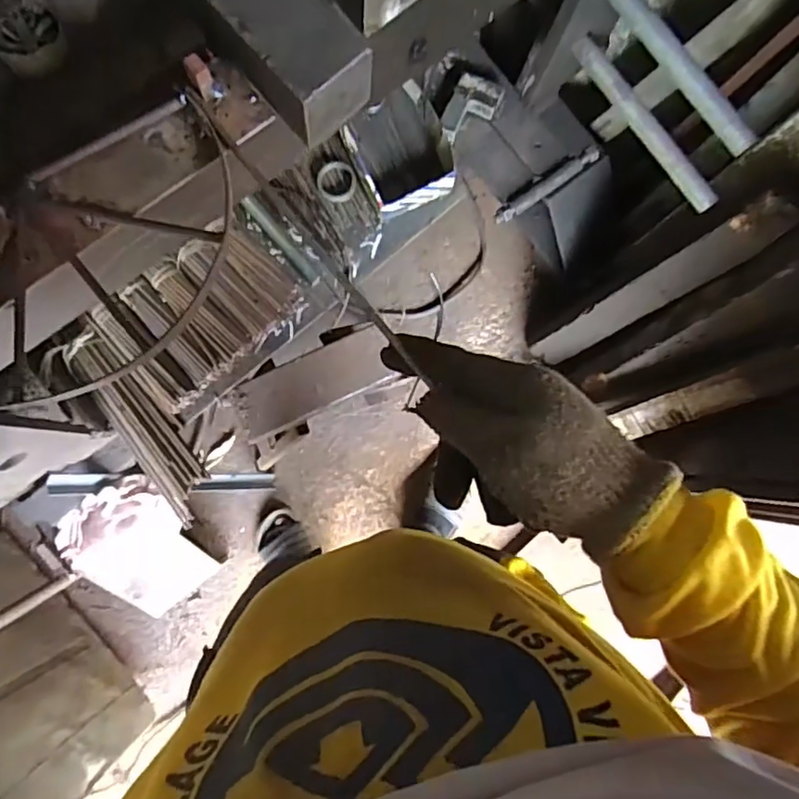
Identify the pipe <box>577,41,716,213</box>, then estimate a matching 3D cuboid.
[{"bbox_3d":[0.301,-0.338,0.741,0.031,0.031,0.256,-37,89,-5],"label":"pipe"}]

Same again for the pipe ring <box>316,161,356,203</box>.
[{"bbox_3d":[-0.098,-0.340,0.944,0.061,0.014,0.066,0,86,-3],"label":"pipe ring"}]

